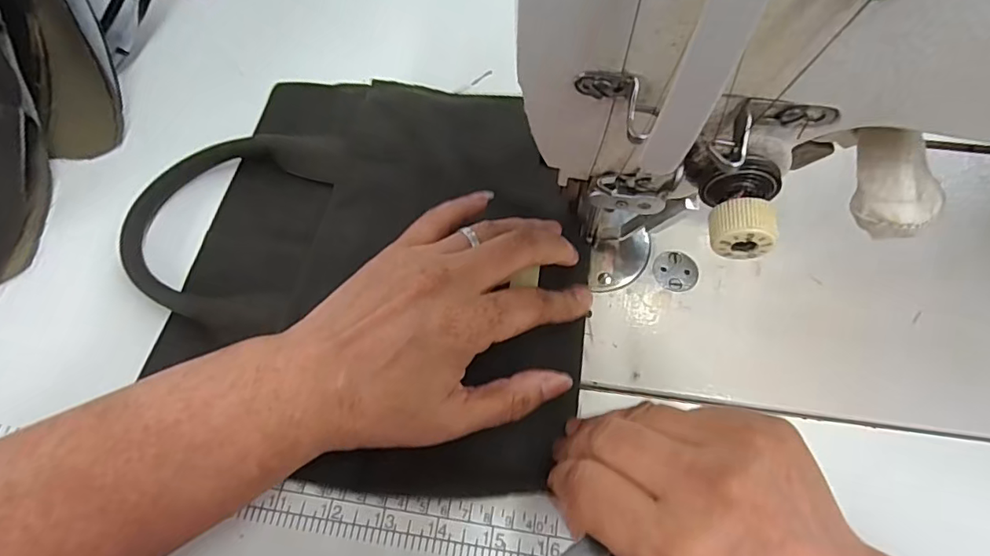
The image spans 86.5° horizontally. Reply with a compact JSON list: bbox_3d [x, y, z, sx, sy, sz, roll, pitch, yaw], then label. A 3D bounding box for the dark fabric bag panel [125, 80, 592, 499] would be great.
[{"bbox_3d":[-0.076,-0.017,0.297,0.257,0.017,0.238,10,66,6],"label":"dark fabric bag panel"}]

